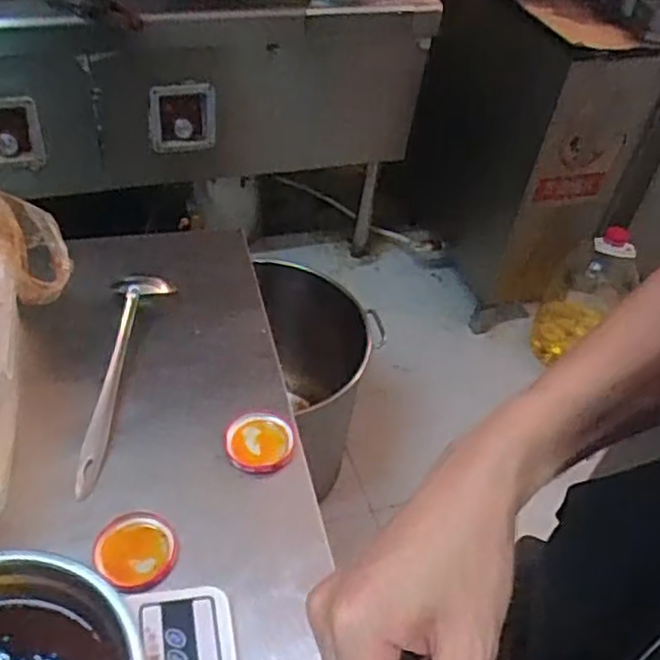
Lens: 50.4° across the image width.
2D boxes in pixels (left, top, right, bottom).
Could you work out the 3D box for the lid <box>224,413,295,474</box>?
[{"bbox_3d":[-0.067,0.106,0.663,0.063,0.013,0.062,4,45,-4],"label":"lid"}]

